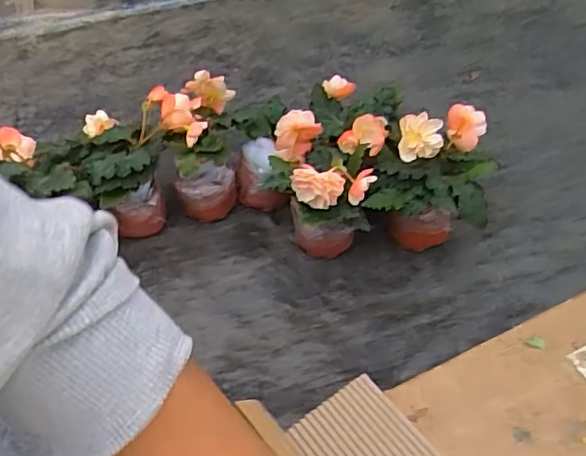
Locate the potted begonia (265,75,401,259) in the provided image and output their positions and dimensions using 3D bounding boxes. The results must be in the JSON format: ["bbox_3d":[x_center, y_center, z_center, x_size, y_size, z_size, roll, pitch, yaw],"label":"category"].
[{"bbox_3d":[0.059,-0.086,0.890,0.165,0.210,0.249,9,51,10],"label":"potted begonia"}]

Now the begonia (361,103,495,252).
[{"bbox_3d":[0.201,-0.073,0.845,0.161,0.215,0.178,11,51,12],"label":"begonia"}]

